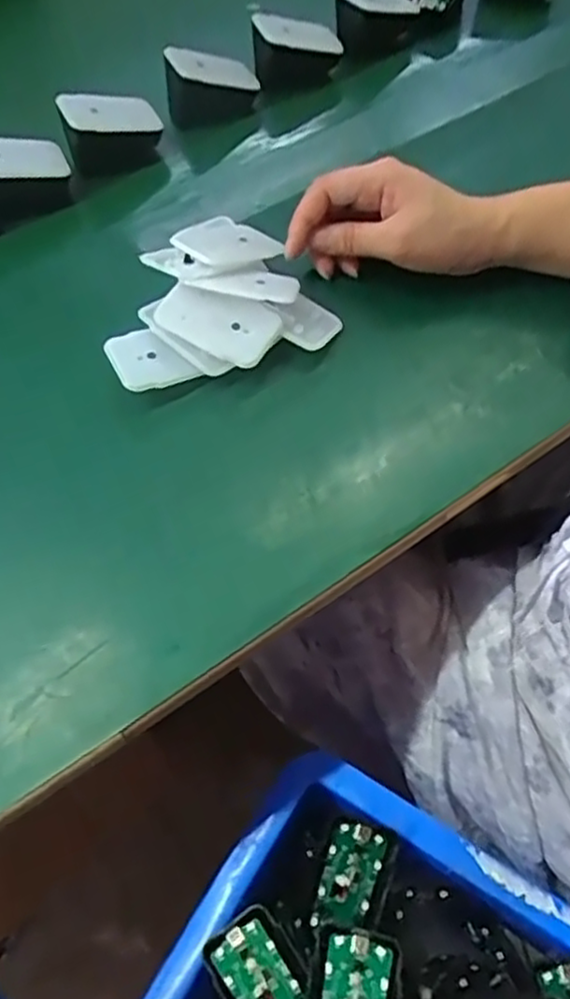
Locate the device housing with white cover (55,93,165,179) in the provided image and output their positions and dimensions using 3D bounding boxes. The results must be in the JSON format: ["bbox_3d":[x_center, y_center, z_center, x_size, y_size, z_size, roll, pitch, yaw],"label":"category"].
[{"bbox_3d":[-0.129,-0.274,0.506,0.071,0.050,0.044,-25,63,-13],"label":"device housing with white cover"}]

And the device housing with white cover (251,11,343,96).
[{"bbox_3d":[0.011,-0.352,0.539,0.071,0.044,0.033,-11,61,-6],"label":"device housing with white cover"}]

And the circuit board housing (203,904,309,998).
[{"bbox_3d":[-0.010,0.260,0.371,0.044,0.011,0.068,-19,52,-35],"label":"circuit board housing"}]

